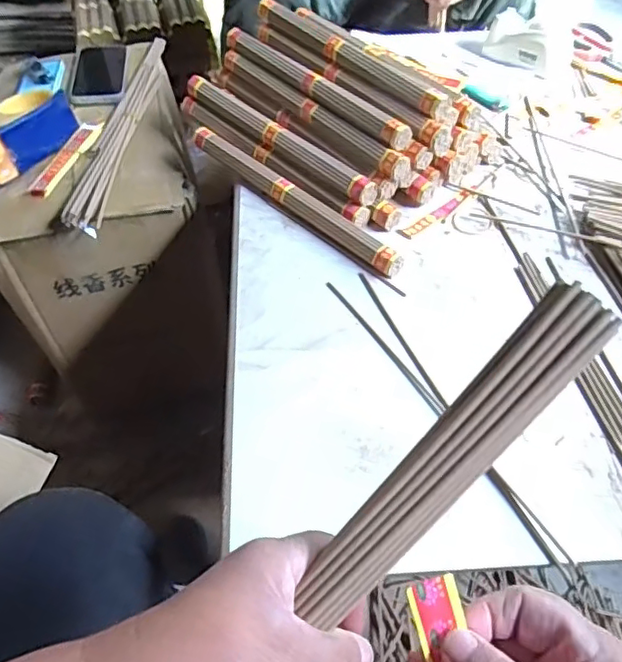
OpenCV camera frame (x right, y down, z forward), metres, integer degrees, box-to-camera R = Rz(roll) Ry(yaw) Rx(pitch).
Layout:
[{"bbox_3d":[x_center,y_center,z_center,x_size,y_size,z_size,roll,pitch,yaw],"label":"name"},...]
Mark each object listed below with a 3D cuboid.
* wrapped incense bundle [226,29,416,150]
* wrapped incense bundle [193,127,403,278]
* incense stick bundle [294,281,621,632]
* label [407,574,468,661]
[{"bbox_3d":[0.000,-0.286,0.679,0.029,0.025,0.304,-33,58,-22],"label":"wrapped incense bundle"},{"bbox_3d":[-0.023,-0.152,0.646,0.031,0.023,0.309,-38,60,-25],"label":"wrapped incense bundle"},{"bbox_3d":[0.008,0.106,0.242,0.312,0.019,0.026,-50,60,5],"label":"incense stick bundle"},{"bbox_3d":[0.056,0.149,0.233,0.021,0.007,0.094,-7,76,-4],"label":"label"}]

